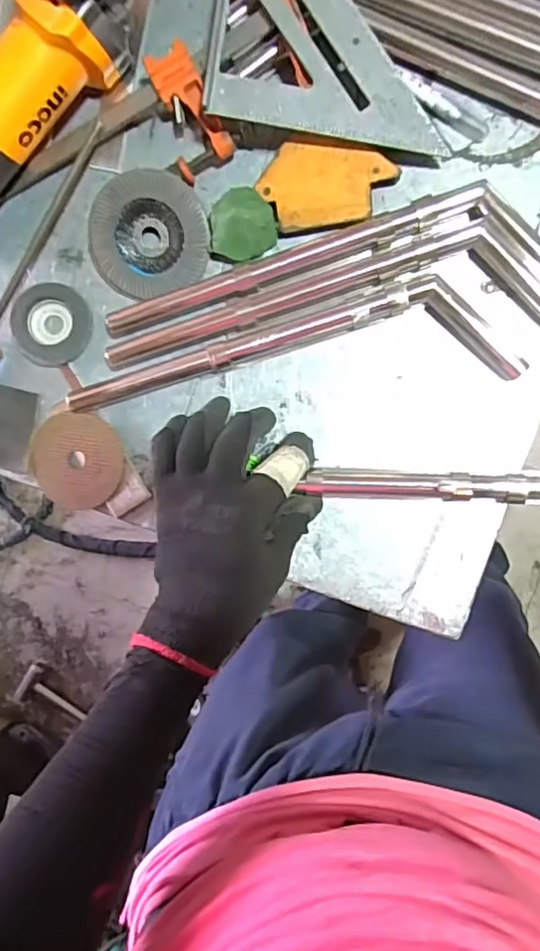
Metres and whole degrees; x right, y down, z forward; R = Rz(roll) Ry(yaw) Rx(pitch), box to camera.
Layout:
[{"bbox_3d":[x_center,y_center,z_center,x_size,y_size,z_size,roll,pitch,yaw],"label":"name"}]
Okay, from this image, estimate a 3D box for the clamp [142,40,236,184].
[{"bbox_3d":[-0.059,-0.274,0.437,0.047,0.030,0.088,-14,93,9],"label":"clamp"}]

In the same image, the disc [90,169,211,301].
[{"bbox_3d":[-0.096,-0.190,0.451,0.095,0.008,0.087,2,119,3],"label":"disc"}]

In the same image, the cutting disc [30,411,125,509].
[{"bbox_3d":[-0.164,-0.012,0.486,0.081,0.007,0.078,1,95,8],"label":"cutting disc"}]

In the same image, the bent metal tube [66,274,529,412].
[{"bbox_3d":[0.010,-0.095,0.444,0.346,0.016,0.072,-6,93,8],"label":"bent metal tube"}]

